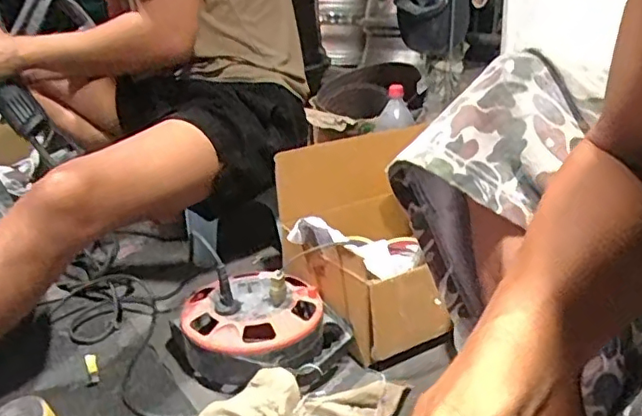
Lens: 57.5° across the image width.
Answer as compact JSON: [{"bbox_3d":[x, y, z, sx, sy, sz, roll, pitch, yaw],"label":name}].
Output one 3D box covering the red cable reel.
[{"bbox_3d":[-0.092,0.172,0.857,0.205,0.130,0.191,16,28,37],"label":"red cable reel"}]

